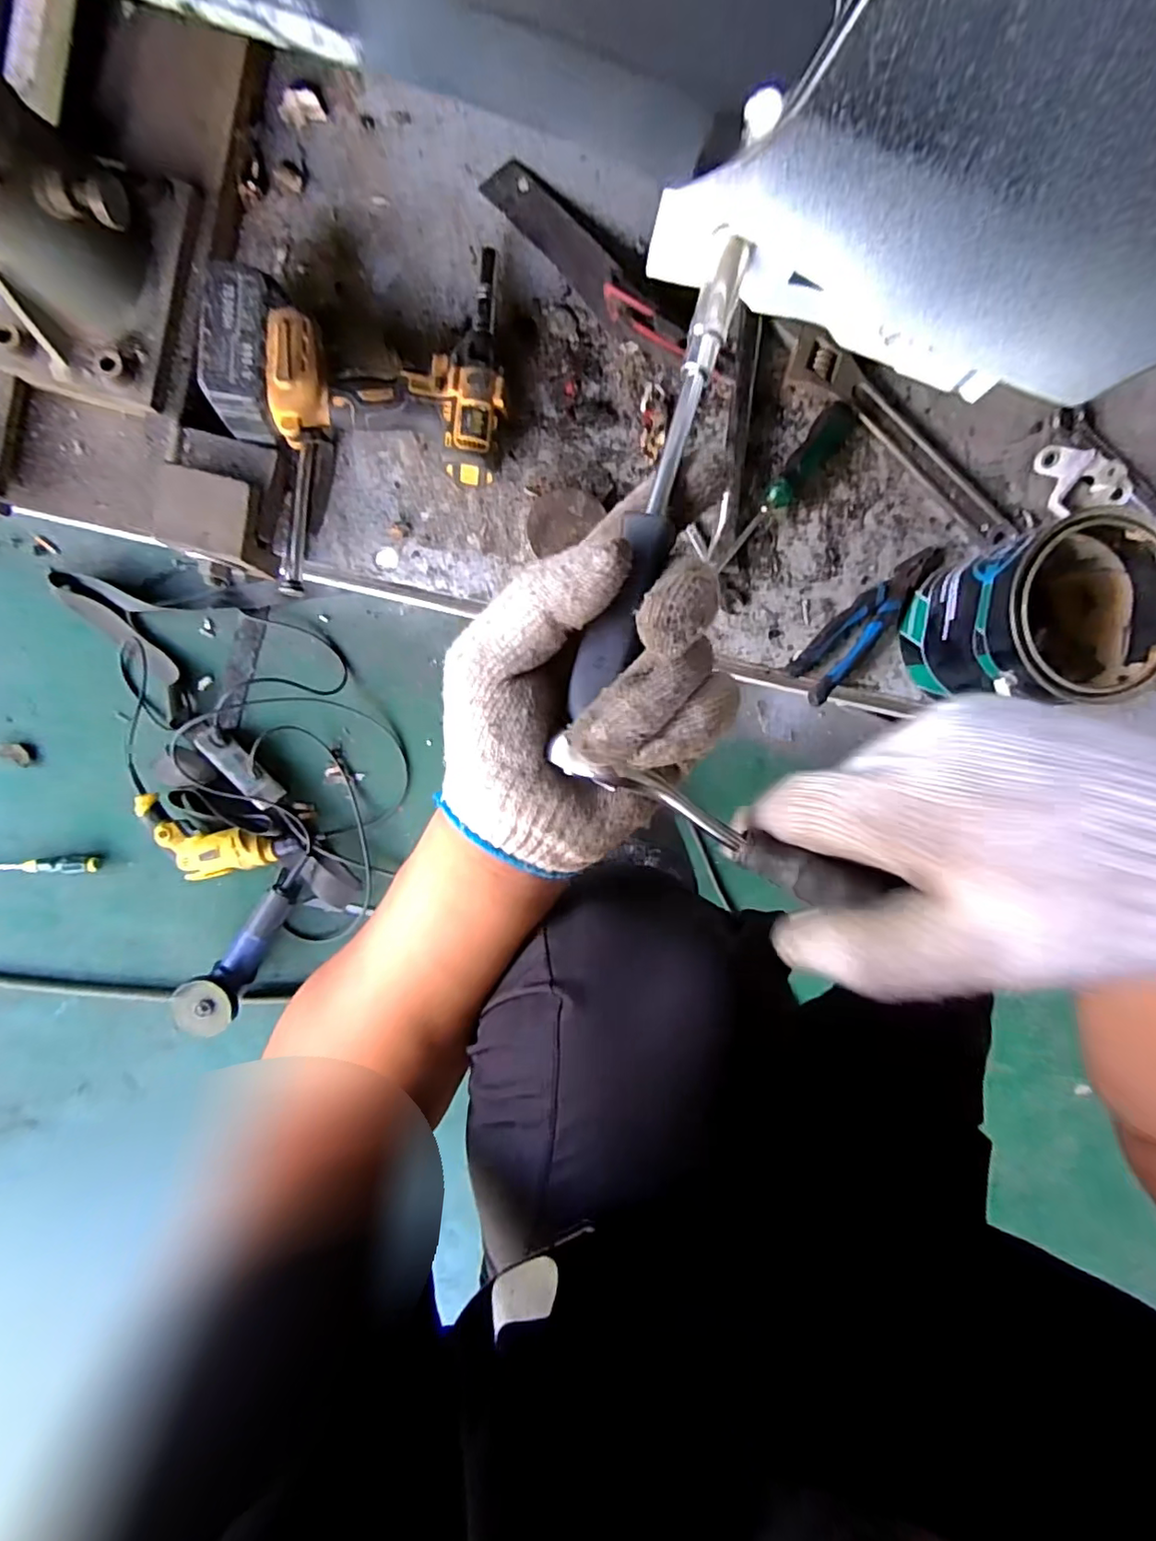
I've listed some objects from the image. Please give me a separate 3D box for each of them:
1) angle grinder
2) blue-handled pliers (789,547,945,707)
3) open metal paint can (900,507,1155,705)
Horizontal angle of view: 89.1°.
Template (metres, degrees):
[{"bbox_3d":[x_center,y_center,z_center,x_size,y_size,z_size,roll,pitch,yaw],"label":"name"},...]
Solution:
[{"bbox_3d":[-0.608,0.350,1.059,0.101,0.082,0.317,39,91,-6],"label":"angle grinder"},{"bbox_3d":[0.302,-0.157,0.608,0.053,0.017,0.200,44,90,-6],"label":"blue-handled pliers"},{"bbox_3d":[0.427,-0.139,0.552,0.164,0.149,0.146,-14,95,-3],"label":"open metal paint can"}]

